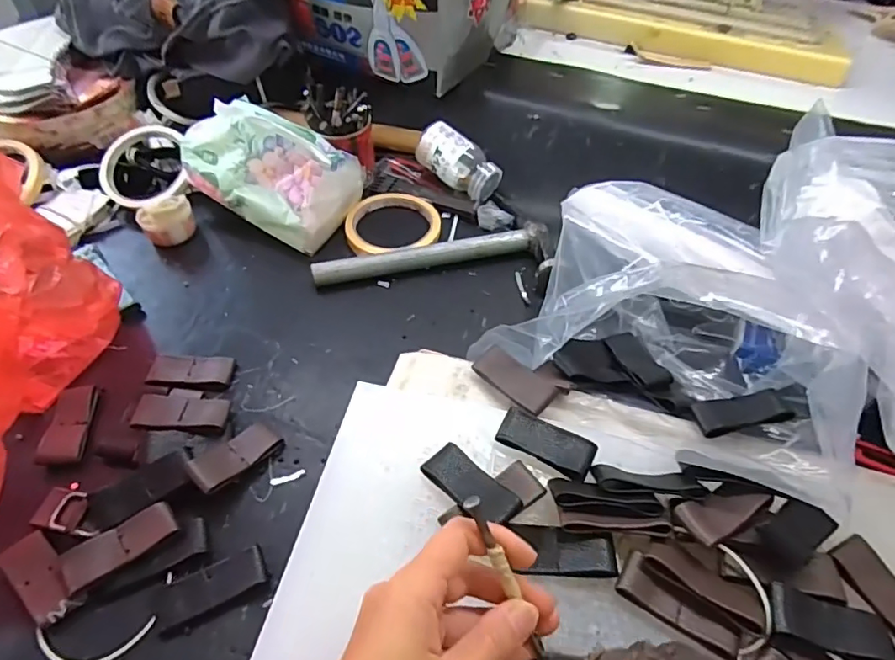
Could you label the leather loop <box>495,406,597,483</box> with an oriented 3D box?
[{"bbox_3d":[0.063,0.070,0.342,0.060,0.007,0.027,23,54,16],"label":"leather loop"}]

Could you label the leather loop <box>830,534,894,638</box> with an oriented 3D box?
[{"bbox_3d":[0.236,0.143,0.288,0.027,0.006,0.060,-17,52,-18],"label":"leather loop"}]

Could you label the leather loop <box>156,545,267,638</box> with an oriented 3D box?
[{"bbox_3d":[-0.142,0.156,0.326,0.062,0.004,0.028,-22,55,-19],"label":"leather loop"}]

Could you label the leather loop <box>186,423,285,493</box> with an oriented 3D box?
[{"bbox_3d":[-0.146,0.087,0.372,0.028,0.007,0.064,29,32,20],"label":"leather loop"}]

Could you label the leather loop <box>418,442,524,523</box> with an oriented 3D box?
[{"bbox_3d":[0.014,0.091,0.317,0.060,0.010,0.025,37,59,25],"label":"leather loop"}]

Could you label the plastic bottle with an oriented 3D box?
[{"bbox_3d":[0.012,-0.174,0.563,0.091,0.044,0.049,37,92,3],"label":"plastic bottle"}]

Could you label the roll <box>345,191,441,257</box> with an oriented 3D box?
[{"bbox_3d":[-0.053,-0.106,0.533,0.090,0.016,0.095,1,51,-1],"label":"roll"}]

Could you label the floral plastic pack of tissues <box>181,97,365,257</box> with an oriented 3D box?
[{"bbox_3d":[-0.167,-0.153,0.519,0.137,0.104,0.085,25,54,17],"label":"floral plastic pack of tissues"}]

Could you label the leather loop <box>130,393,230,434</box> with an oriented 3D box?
[{"bbox_3d":[-0.192,0.060,0.392,0.060,0.004,0.032,9,41,-12],"label":"leather loop"}]

